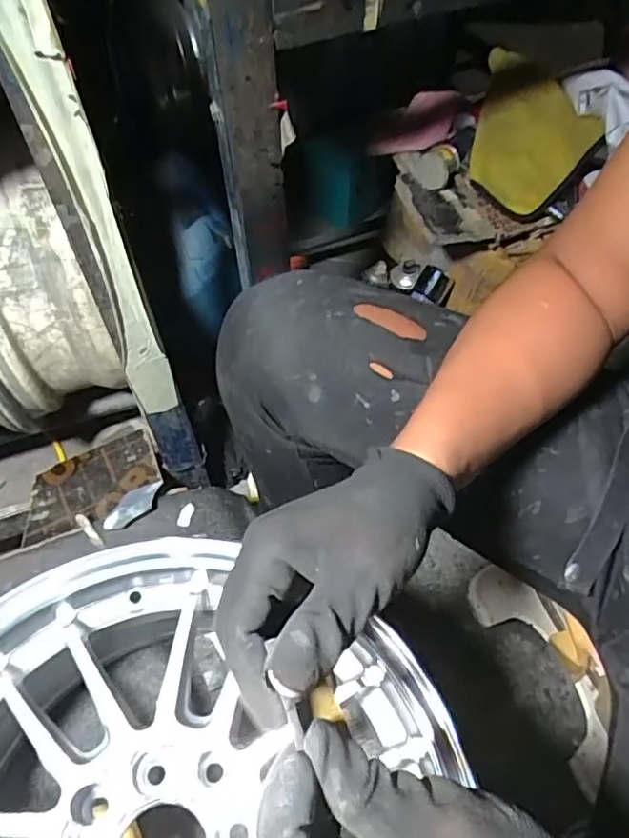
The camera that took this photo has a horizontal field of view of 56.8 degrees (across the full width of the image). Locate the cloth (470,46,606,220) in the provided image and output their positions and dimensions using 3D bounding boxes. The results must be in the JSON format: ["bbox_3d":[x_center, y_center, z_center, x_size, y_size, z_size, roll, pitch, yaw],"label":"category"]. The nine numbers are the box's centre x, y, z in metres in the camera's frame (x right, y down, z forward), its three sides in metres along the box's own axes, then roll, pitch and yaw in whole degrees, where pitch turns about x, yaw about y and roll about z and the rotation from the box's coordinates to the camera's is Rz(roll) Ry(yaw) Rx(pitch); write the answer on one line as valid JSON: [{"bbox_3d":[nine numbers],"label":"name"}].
[{"bbox_3d":[0.295,-0.376,0.775,0.155,0.038,0.220,12,77,5],"label":"cloth"}]

